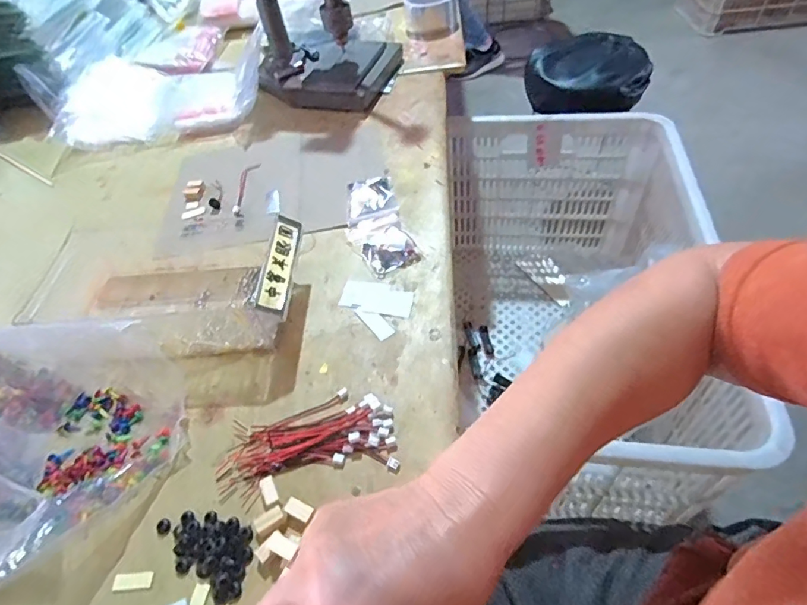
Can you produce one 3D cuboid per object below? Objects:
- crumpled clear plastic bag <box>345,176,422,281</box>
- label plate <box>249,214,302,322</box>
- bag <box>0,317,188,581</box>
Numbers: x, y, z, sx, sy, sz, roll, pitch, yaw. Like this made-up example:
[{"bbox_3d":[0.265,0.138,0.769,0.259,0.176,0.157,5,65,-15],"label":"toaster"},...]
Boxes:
[{"bbox_3d":[-0.031,-0.089,0.541,0.065,0.020,0.146,-17,51,-6],"label":"crumpled clear plastic bag"},{"bbox_3d":[-0.115,-0.037,0.440,0.028,0.005,0.117,13,50,-16],"label":"label plate"},{"bbox_3d":[-0.297,0.083,0.379,0.215,0.091,0.186,14,54,19],"label":"bag"}]

